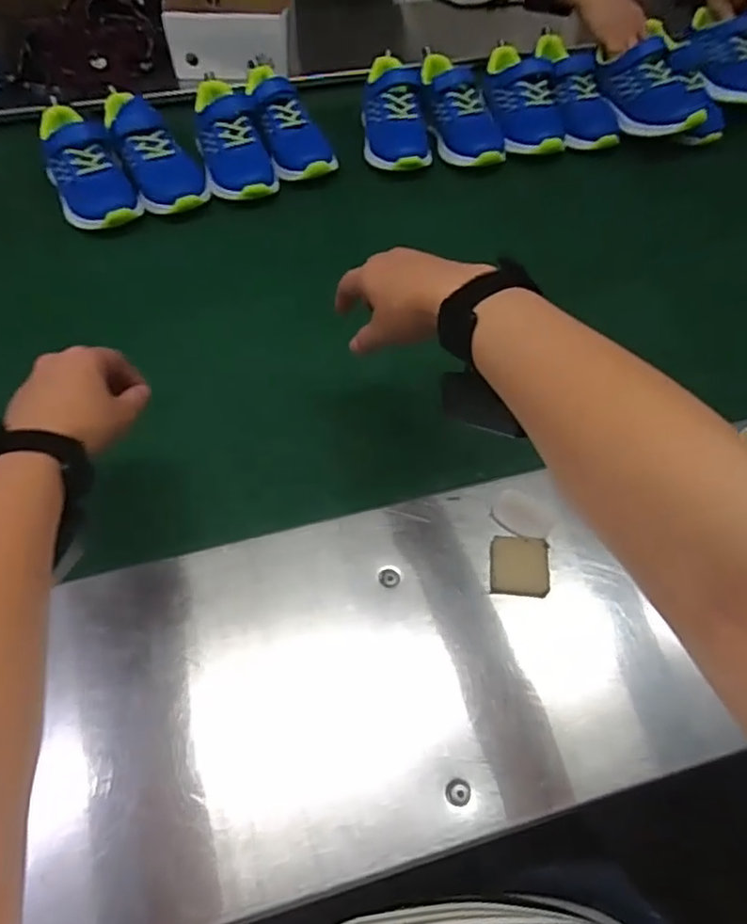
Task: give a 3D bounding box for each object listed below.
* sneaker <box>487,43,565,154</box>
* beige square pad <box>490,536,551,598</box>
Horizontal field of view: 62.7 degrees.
[{"bbox_3d":[0.206,-0.514,0.877,0.088,0.083,0.211,-11,72,-9],"label":"sneaker"},{"bbox_3d":[0.111,0.078,0.464,0.042,0.008,0.045,6,56,2],"label":"beige square pad"}]

